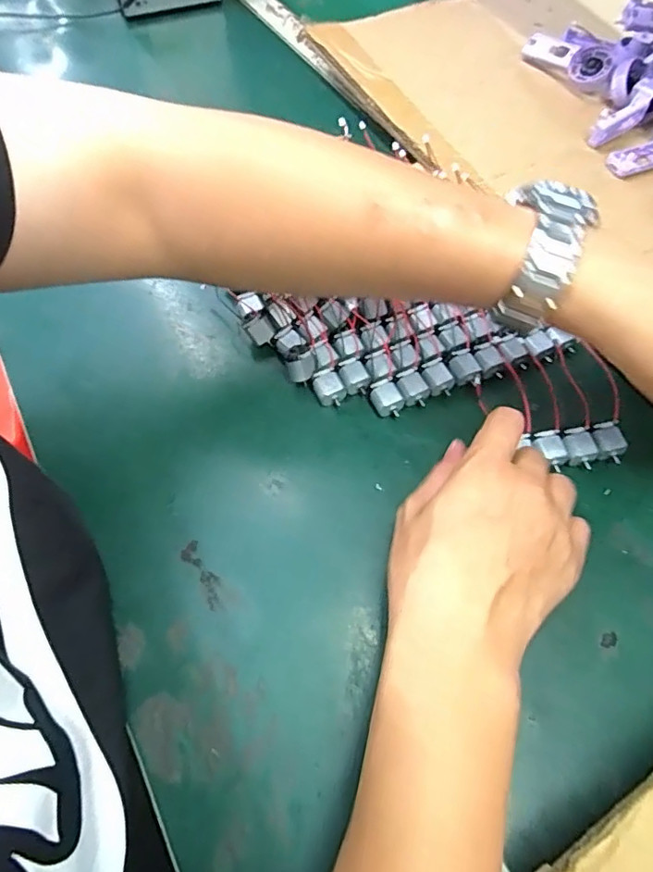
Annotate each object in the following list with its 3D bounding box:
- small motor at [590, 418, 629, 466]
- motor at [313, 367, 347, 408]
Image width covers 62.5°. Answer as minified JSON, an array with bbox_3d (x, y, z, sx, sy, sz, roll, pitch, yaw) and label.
[{"bbox_3d":[0.181,0.005,0.349,0.020,0.017,0.024,-3,59,-2],"label":"small motor"},{"bbox_3d":[0.002,-0.032,0.375,0.018,0.018,0.023,-27,62,-16],"label":"motor"}]

